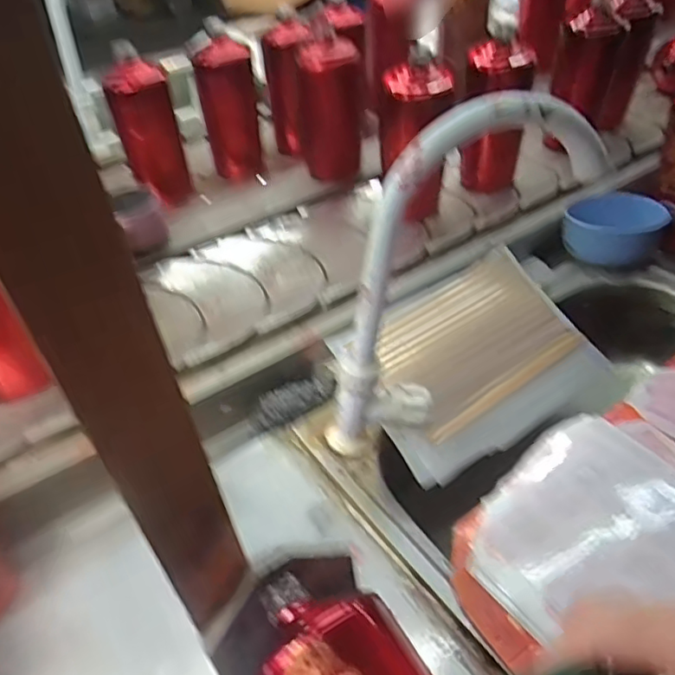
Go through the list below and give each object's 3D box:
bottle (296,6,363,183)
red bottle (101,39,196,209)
[{"bbox_3d":[-0.007,-0.289,0.745,0.082,0.185,0.062,-6,43,-2],"label":"bottle"},{"bbox_3d":[-0.236,-0.265,0.754,0.067,0.189,0.059,19,48,23],"label":"red bottle"}]

